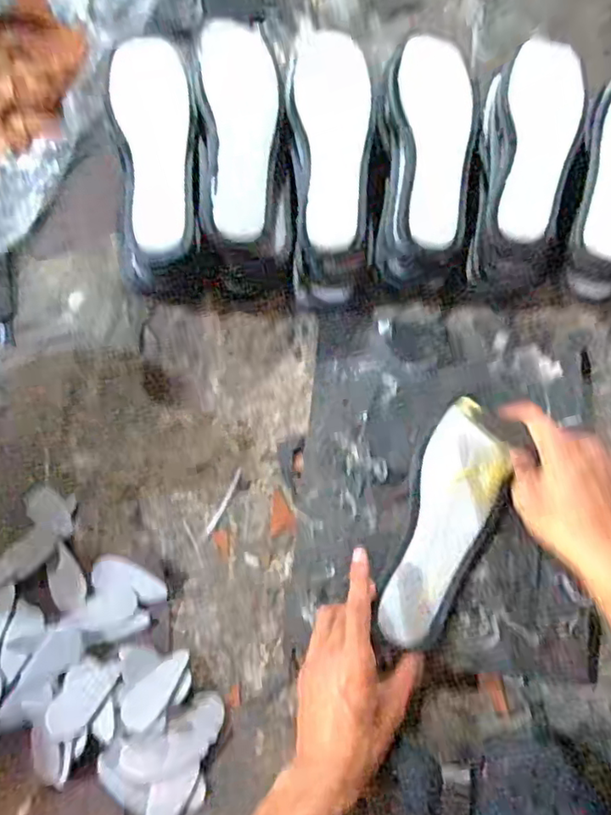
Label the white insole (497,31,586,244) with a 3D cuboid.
[{"bbox_3d":[0.226,-0.264,0.563,0.074,0.018,0.223,14,74,3],"label":"white insole"}]

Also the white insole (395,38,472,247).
[{"bbox_3d":[0.129,-0.256,0.551,0.067,0.023,0.215,-1,73,-1],"label":"white insole"}]

